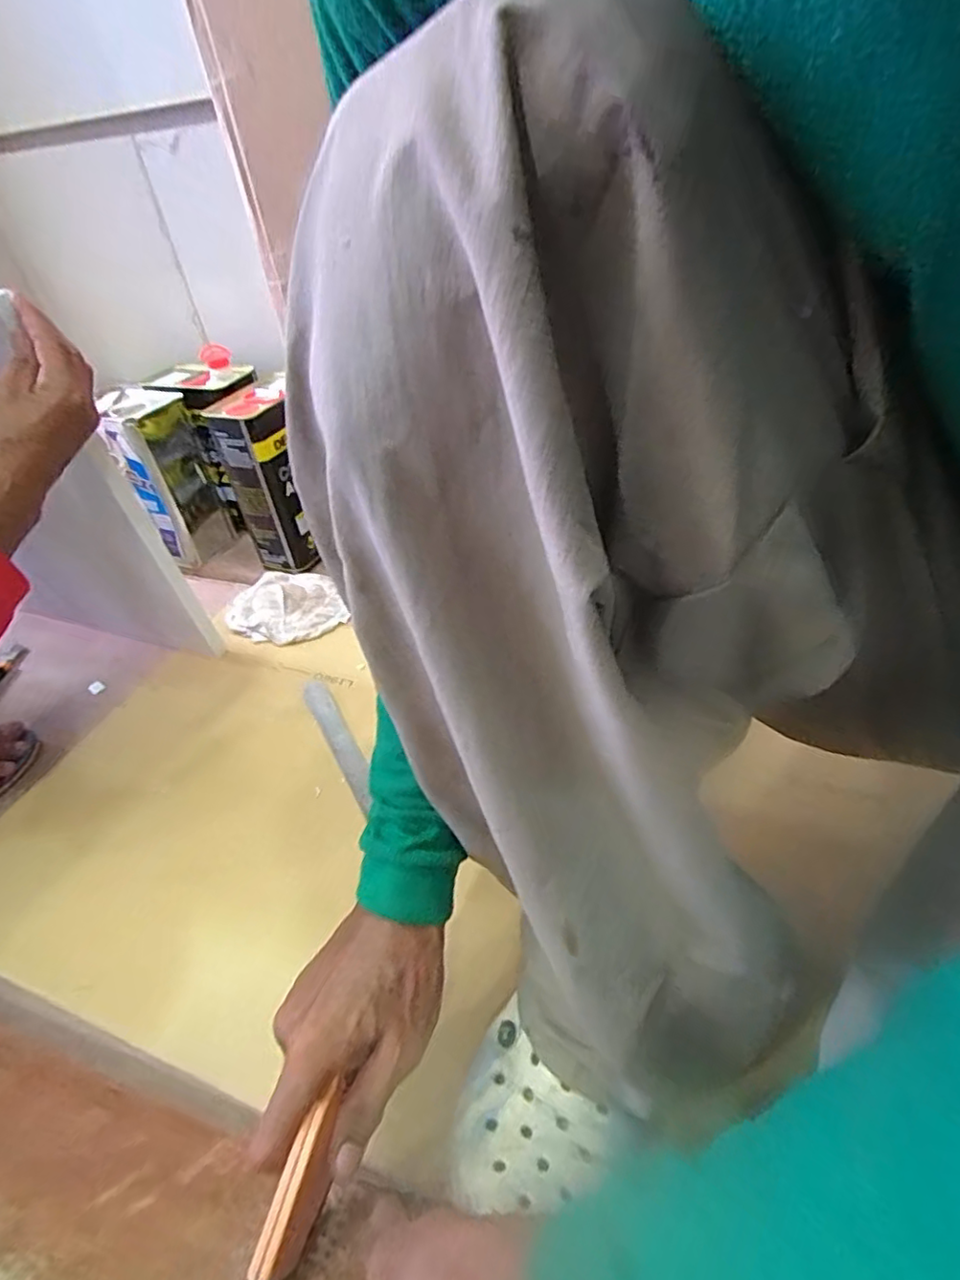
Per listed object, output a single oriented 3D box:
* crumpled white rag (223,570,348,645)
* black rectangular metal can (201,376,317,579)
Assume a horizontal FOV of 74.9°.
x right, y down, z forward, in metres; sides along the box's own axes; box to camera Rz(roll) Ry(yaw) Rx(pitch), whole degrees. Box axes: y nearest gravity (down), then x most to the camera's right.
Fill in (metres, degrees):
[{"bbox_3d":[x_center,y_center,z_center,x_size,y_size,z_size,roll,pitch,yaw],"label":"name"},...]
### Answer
[{"bbox_3d":[-0.269,-0.049,0.882,0.173,0.016,0.131,11,43,21],"label":"crumpled white rag"},{"bbox_3d":[-0.295,-0.233,0.921,0.096,0.233,0.134,5,42,15],"label":"black rectangular metal can"}]

